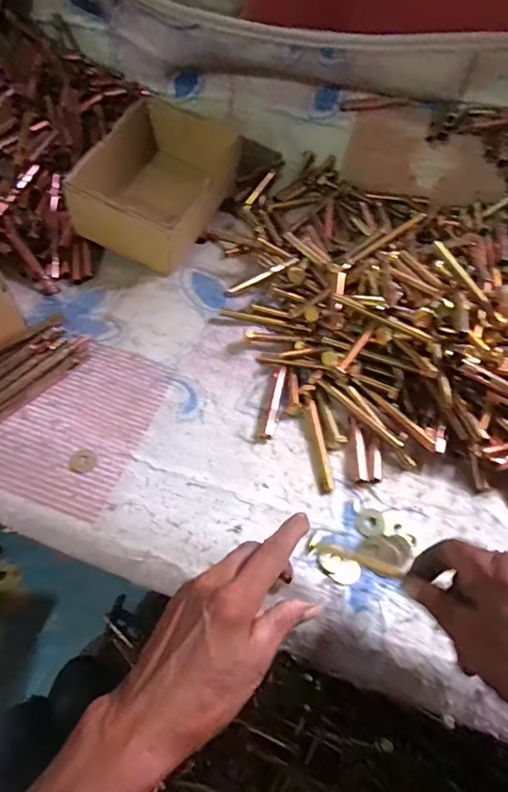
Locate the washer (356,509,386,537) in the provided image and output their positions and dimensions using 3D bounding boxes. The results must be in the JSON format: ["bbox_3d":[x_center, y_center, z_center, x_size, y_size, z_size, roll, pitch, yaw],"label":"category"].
[{"bbox_3d":[0.100,0.108,0.399,0.024,0.006,0.026,28,59,15],"label":"washer"}]

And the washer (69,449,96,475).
[{"bbox_3d":[-0.153,0.058,0.415,0.024,0.004,0.022,-2,62,3],"label":"washer"}]

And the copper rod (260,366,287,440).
[{"bbox_3d":[0.022,0.006,0.458,0.011,0.010,0.081,14,57,7],"label":"copper rod"}]

